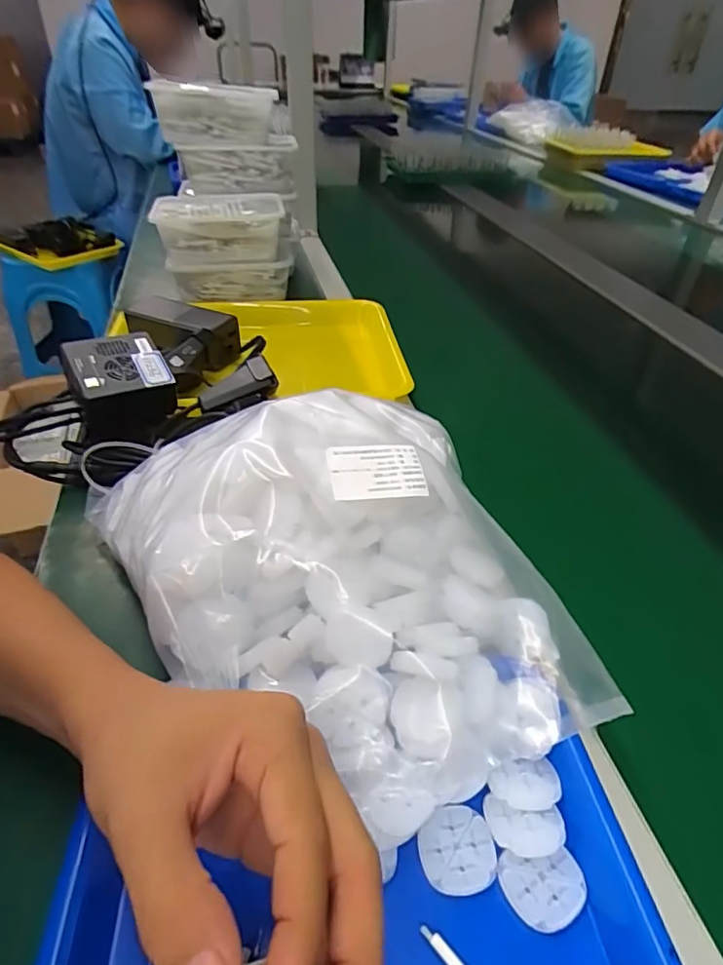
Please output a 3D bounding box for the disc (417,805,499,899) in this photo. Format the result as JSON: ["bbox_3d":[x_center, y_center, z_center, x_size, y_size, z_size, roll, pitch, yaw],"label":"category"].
[{"bbox_3d":[0.045,0.173,0.261,0.035,0.005,0.034,0,39,-3],"label":"disc"}]

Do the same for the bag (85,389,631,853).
[{"bbox_3d":[-0.023,0.040,0.344,0.218,0.103,0.306,-20,44,-25],"label":"bag"}]

